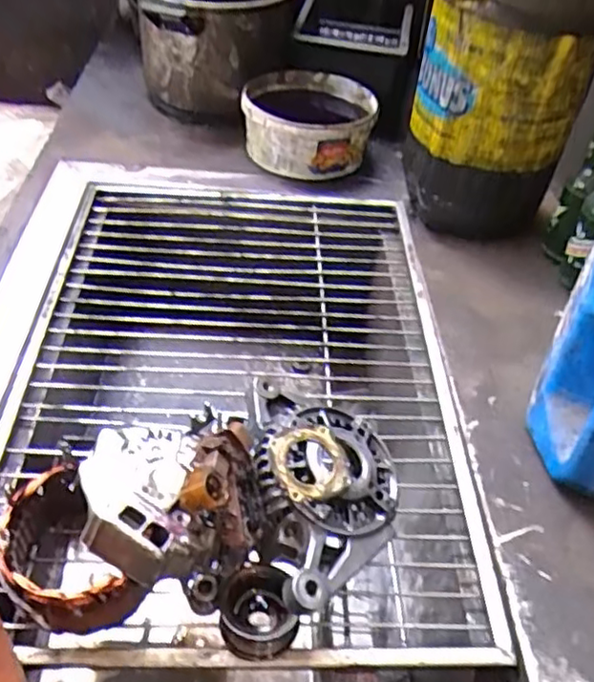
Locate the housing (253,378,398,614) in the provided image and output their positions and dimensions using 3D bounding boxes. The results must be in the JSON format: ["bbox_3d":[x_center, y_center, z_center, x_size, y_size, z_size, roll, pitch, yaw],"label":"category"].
[{"bbox_3d":[0.018,0.107,0.487,0.117,0.045,0.180,3,44,-4],"label":"housing"}]

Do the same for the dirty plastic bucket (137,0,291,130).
[{"bbox_3d":[-0.124,-0.462,1.002,0.219,0.197,0.241,0,44,-7],"label":"dirty plastic bucket"}]

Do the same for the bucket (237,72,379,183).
[{"bbox_3d":[0.018,-0.320,0.943,0.180,0.088,0.180,10,43,3],"label":"bucket"}]

